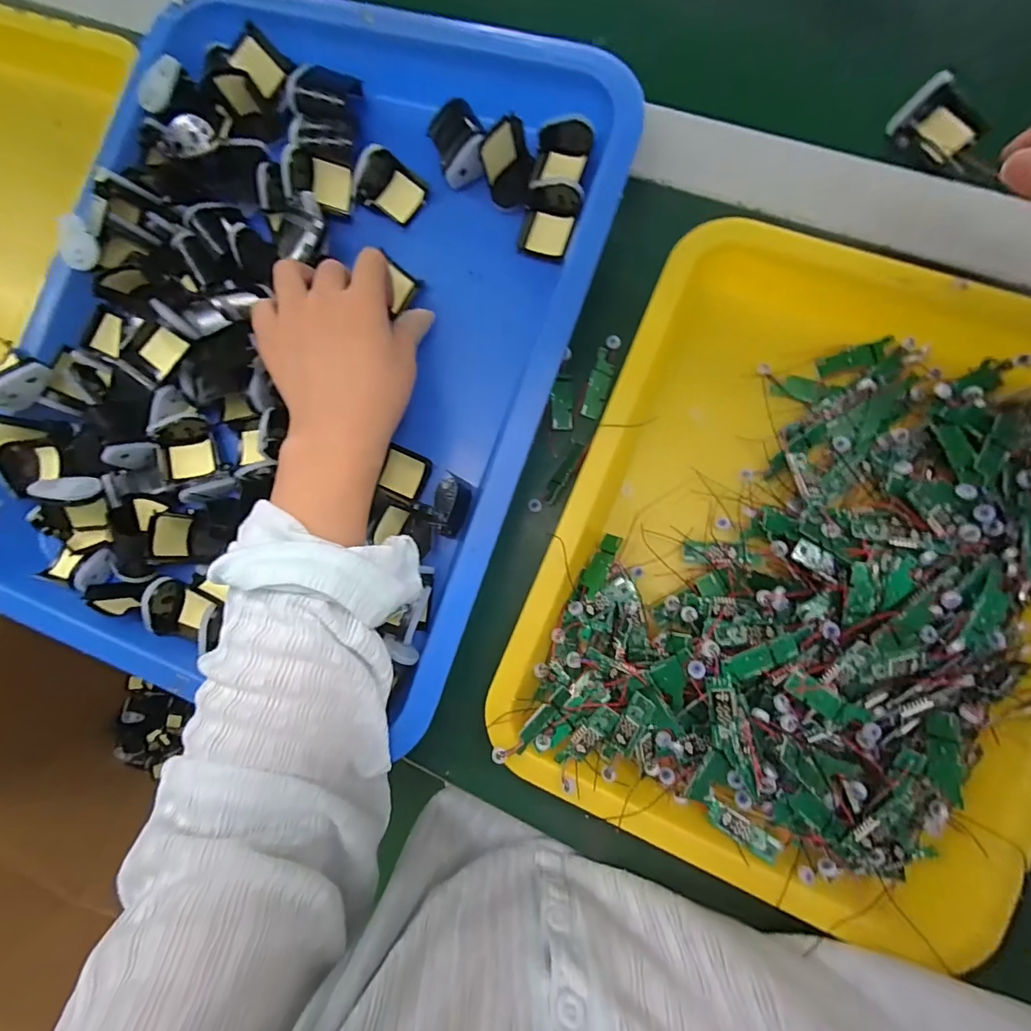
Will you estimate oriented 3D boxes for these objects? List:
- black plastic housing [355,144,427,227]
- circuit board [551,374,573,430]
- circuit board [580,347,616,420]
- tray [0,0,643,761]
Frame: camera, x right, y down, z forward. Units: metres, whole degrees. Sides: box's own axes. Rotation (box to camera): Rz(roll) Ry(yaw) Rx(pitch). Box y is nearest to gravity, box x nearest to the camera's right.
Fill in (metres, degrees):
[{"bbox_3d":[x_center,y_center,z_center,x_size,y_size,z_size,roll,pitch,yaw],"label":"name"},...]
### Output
[{"bbox_3d":[-0.082,-0.218,0.320,0.042,0.020,0.033,31,89,9],"label":"black plastic housing"},{"bbox_3d":[0.029,-0.071,0.302,0.013,0.006,0.033,-1,91,6],"label":"circuit board"},{"bbox_3d":[0.052,-0.082,0.301,0.013,0.004,0.043,15,87,8],"label":"circuit board"},{"bbox_3d":[-0.138,-0.111,0.309,0.330,0.046,0.435,19,87,8],"label":"tray"}]

